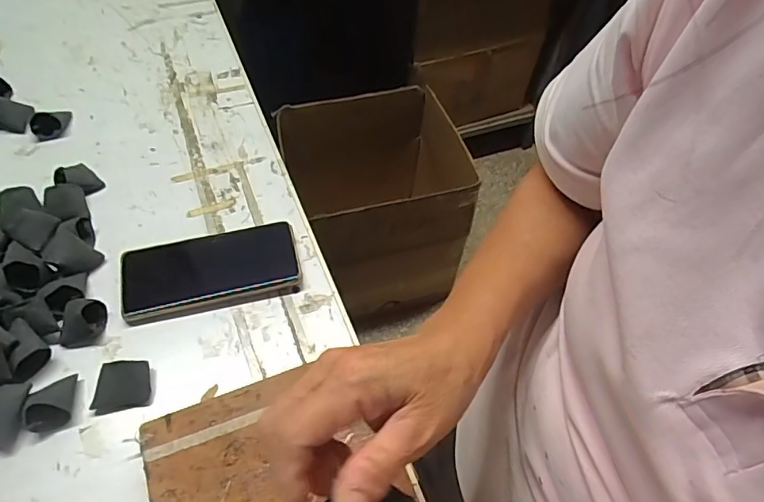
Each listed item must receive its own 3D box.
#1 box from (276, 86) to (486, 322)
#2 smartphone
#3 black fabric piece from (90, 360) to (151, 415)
[{"bbox_3d":[-0.014,-0.098,1.187,0.339,0.411,0.319,-16,57,-14],"label":"box"},{"bbox_3d":[-0.162,0.016,0.480,0.160,0.012,0.078,-12,56,-12],"label":"smartphone"},{"bbox_3d":[-0.212,0.109,0.407,0.044,0.017,0.036,-8,56,-9],"label":"black fabric piece"}]

